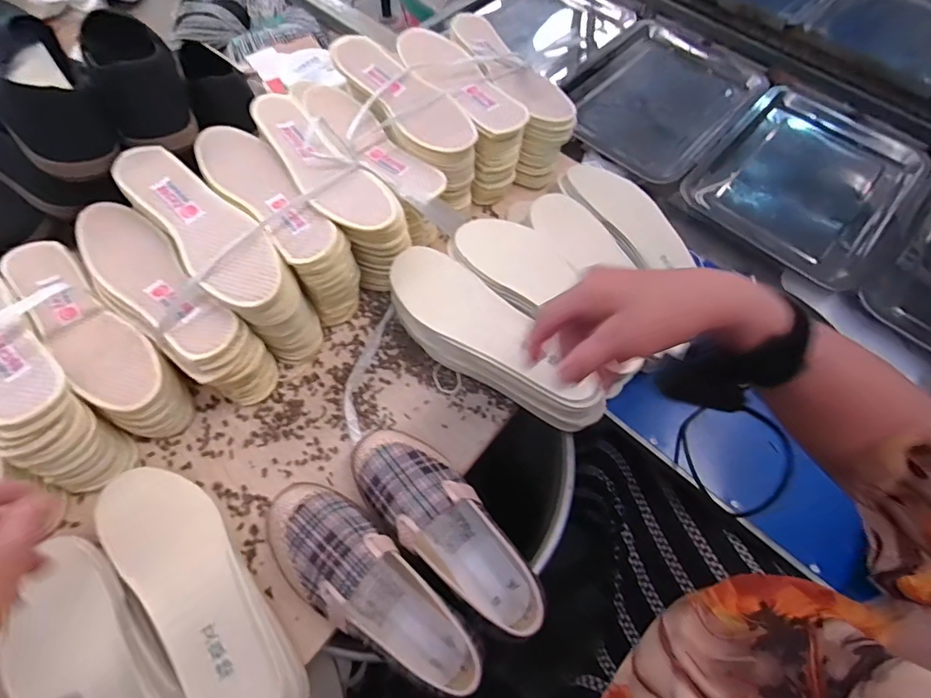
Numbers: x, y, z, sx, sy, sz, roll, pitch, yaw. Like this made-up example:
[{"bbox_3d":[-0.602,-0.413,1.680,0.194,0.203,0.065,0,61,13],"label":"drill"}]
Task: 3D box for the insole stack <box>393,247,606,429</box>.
[{"bbox_3d":[0.027,-0.006,0.524,0.272,0.059,0.088,40,68,8],"label":"insole stack"}]

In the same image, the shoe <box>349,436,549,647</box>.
[{"bbox_3d":[-0.025,0.163,0.461,0.084,0.070,0.211,-38,72,-19],"label":"shoe"}]

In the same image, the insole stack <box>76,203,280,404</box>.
[{"bbox_3d":[-0.304,-0.038,0.511,0.232,0.122,0.075,41,69,16],"label":"insole stack"}]

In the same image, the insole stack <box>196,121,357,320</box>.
[{"bbox_3d":[-0.214,-0.142,0.561,0.068,0.138,0.237,-37,71,-19],"label":"insole stack"}]

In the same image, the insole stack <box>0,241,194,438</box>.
[{"bbox_3d":[-0.378,-0.004,0.504,0.229,0.100,0.072,40,68,15],"label":"insole stack"}]

